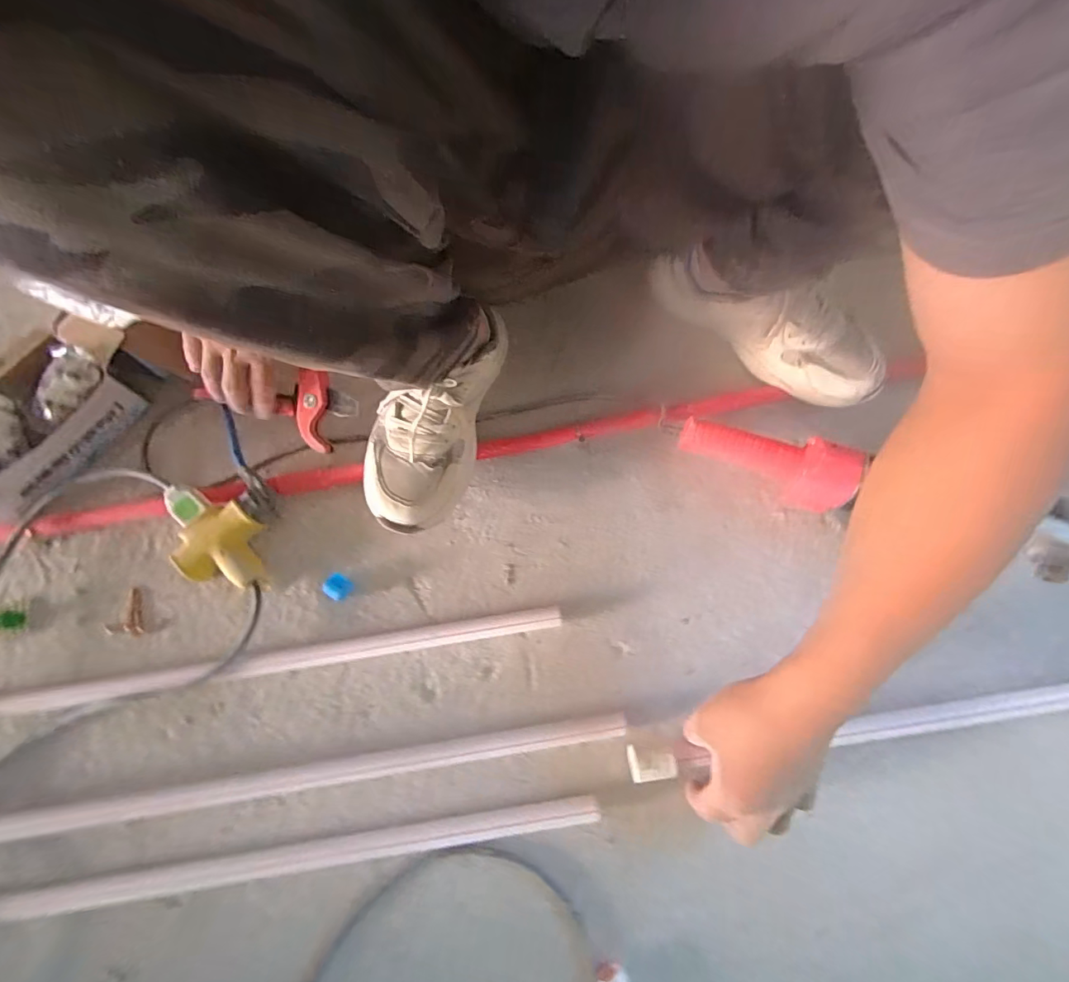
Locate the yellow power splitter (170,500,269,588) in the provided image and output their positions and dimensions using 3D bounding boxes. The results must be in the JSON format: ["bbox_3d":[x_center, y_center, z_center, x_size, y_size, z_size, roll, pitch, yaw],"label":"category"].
[{"bbox_3d":[-0.329,0.060,0.499,0.080,0.040,0.093,-9,70,0],"label":"yellow power splitter"}]

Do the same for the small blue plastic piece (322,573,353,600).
[{"bbox_3d":[-0.203,0.099,0.486,0.020,0.022,0.024,29,74,12],"label":"small blue plastic piece"}]

